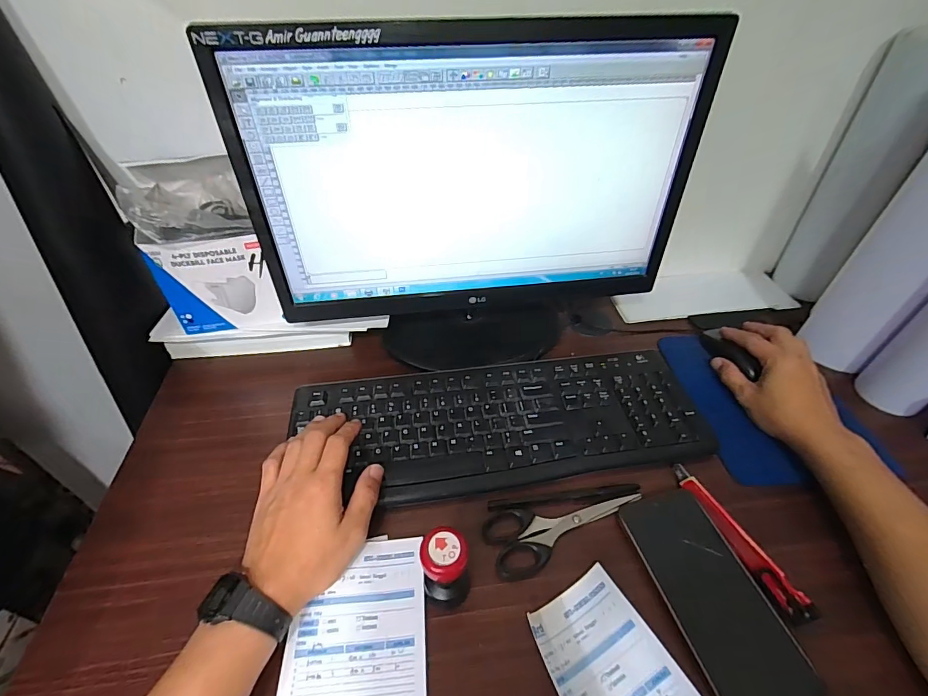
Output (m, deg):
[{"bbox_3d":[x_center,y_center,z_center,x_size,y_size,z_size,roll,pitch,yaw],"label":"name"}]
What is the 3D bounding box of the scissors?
[{"bbox_3d":[0.095,0.169,0.383,0.148,0.007,0.058,-5,44,-6],"label":"scissors"}]

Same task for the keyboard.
[{"bbox_3d":[0.037,0.076,0.460,0.424,0.015,0.157,-3,48,-4],"label":"keyboard"}]

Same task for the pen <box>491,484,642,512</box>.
[{"bbox_3d":[0.097,0.145,0.409,0.146,0.006,0.014,-5,44,-6],"label":"pen"}]

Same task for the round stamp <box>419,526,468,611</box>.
[{"bbox_3d":[-0.014,0.170,0.327,0.035,0.074,0.038,1,44,-1],"label":"round stamp"}]

